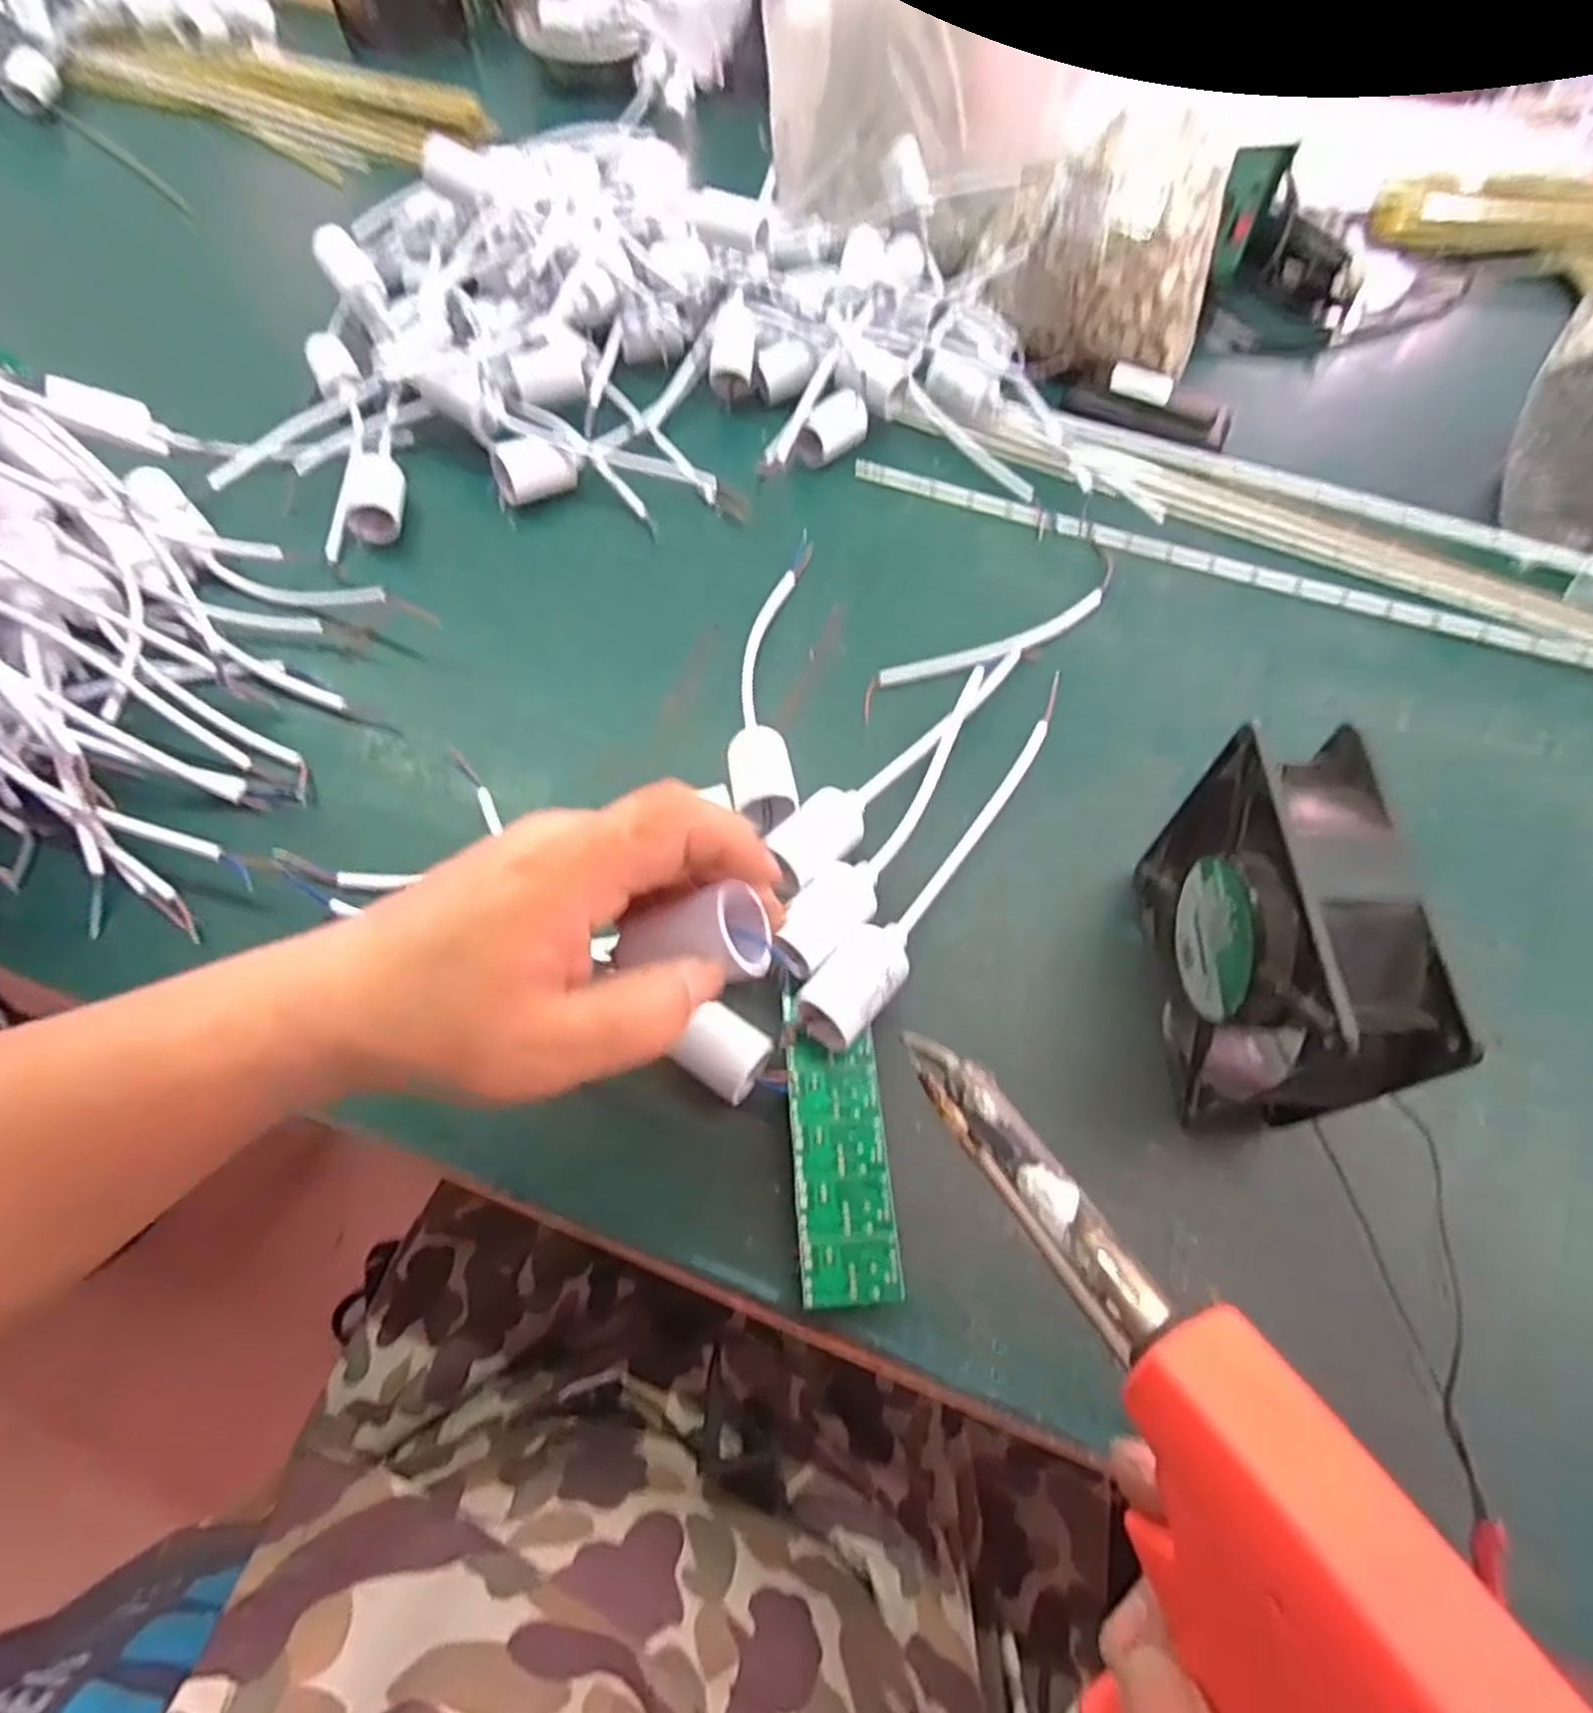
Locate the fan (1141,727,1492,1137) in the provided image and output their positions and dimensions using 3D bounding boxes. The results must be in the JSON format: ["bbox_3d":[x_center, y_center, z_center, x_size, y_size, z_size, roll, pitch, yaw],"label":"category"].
[{"bbox_3d":[0.176,0.032,0.301,0.044,0.126,0.123,0,62,-1],"label":"fan"}]

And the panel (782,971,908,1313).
[{"bbox_3d":[0.017,0.108,0.305,0.035,0.004,0.112,-2,61,-7],"label":"panel"}]

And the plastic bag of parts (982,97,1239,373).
[{"bbox_3d":[0.201,-0.395,0.509,0.141,0.121,0.076,2,62,0],"label":"plastic bag of parts"}]

